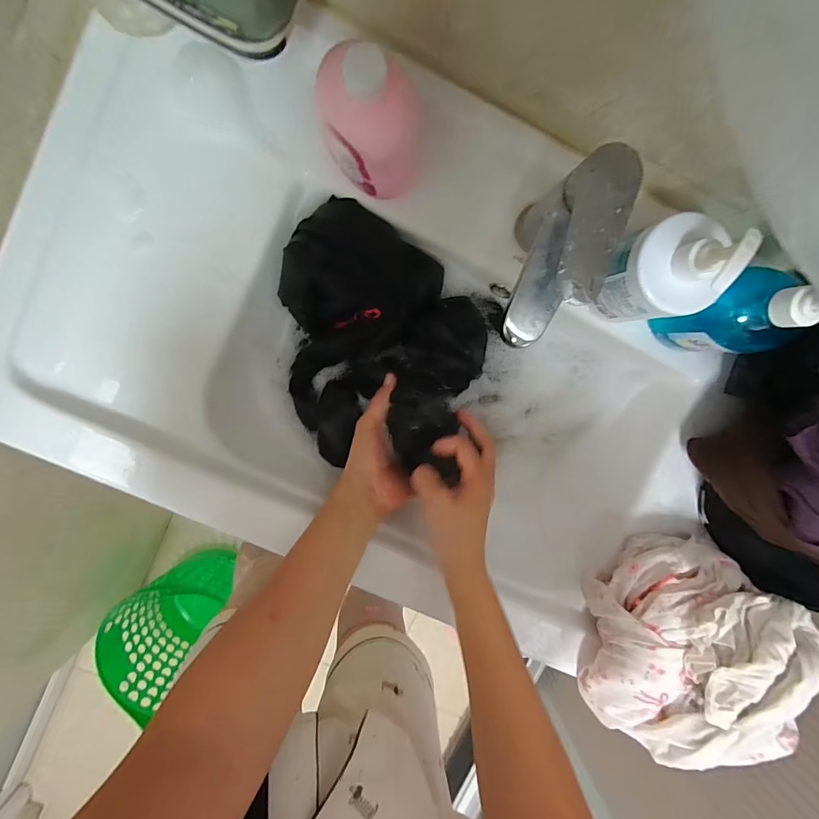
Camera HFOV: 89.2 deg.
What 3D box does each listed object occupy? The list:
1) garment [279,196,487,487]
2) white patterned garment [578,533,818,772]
[{"bbox_3d":[-0.031,-0.069,0.452,0.221,0.072,0.252,13,96,-5],"label":"garment"},{"bbox_3d":[0.266,0.246,0.417,0.160,0.143,0.220,25,95,-6],"label":"white patterned garment"}]

